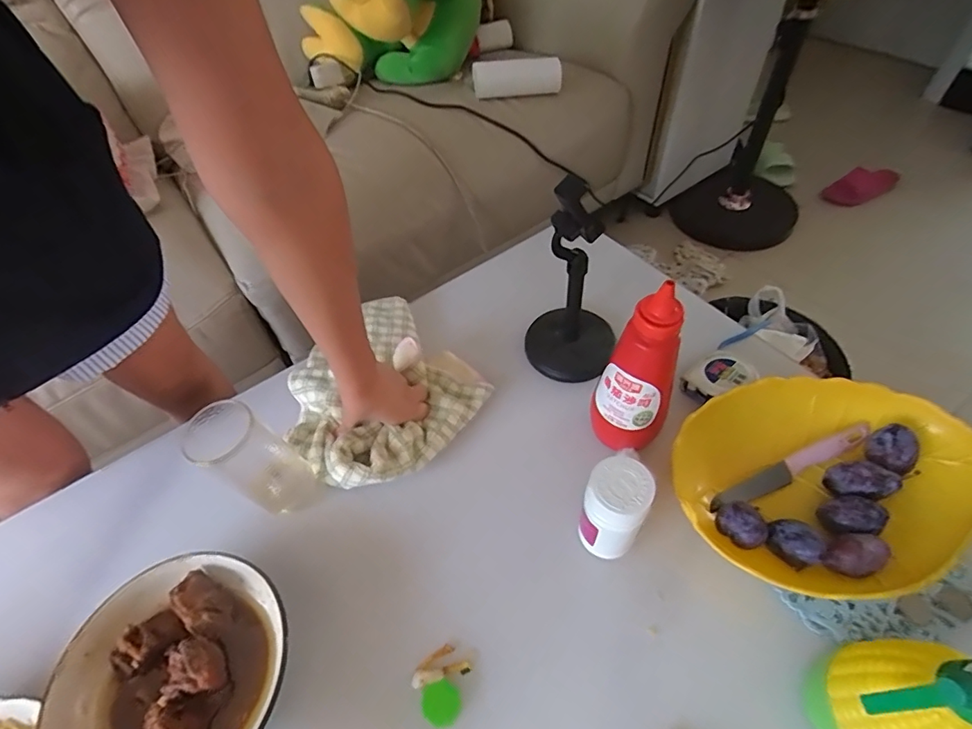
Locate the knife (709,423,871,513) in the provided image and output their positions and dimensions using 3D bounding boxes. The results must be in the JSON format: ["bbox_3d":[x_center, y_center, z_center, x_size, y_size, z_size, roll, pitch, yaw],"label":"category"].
[{"bbox_3d":[0.304,0.104,0.492,0.186,0.015,0.022,-22,54,-11],"label":"knife"}]

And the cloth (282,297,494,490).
[{"bbox_3d":[-0.130,0.030,0.579,0.214,0.041,0.222,-38,59,-22],"label":"cloth"}]

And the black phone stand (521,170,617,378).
[{"bbox_3d":[0.096,-0.089,0.541,0.108,0.227,0.099,9,54,12],"label":"black phone stand"}]

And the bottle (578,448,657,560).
[{"bbox_3d":[0.114,0.131,0.439,0.050,0.111,0.060,27,60,23],"label":"bottle"}]

